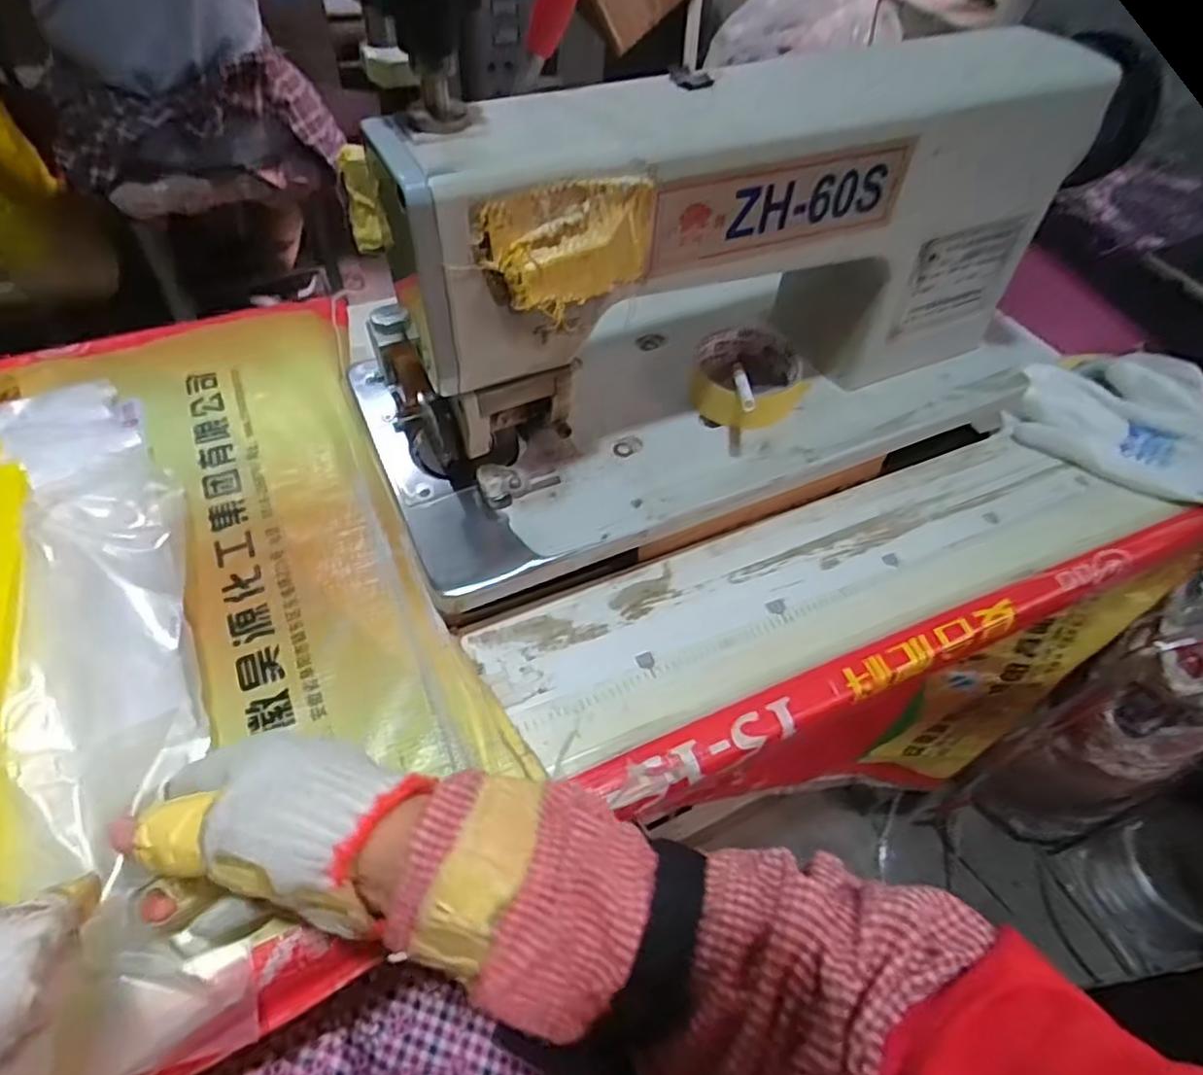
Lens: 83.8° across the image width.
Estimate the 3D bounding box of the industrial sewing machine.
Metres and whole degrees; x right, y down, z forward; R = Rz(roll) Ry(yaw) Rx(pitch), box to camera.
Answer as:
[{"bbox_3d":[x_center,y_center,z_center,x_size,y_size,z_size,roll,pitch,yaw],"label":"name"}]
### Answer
[{"bbox_3d":[0.090,-0.165,0.460,0.492,0.253,0.215,-18,55,-19],"label":"industrial sewing machine"}]

